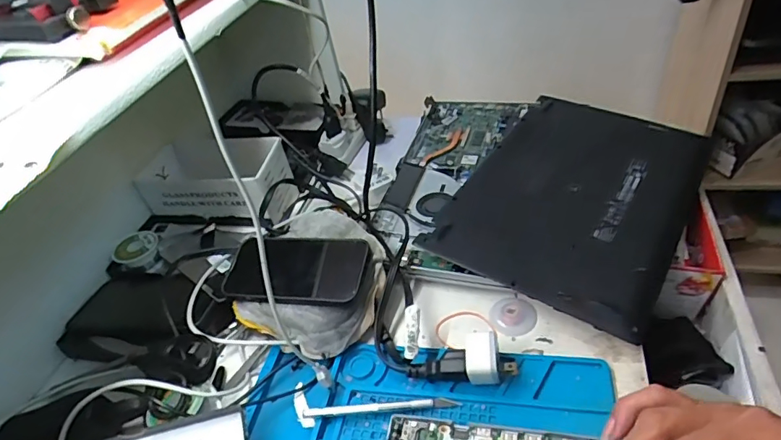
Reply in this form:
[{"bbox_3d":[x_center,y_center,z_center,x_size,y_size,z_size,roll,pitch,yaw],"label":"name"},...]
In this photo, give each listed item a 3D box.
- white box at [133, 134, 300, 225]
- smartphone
[{"bbox_3d":[-0.224,-0.054,0.658,0.184,0.069,0.111,3,42,16],"label":"white box"},{"bbox_3d":[-0.096,0.048,0.499,0.142,0.014,0.077,5,54,14],"label":"smartphone"}]

